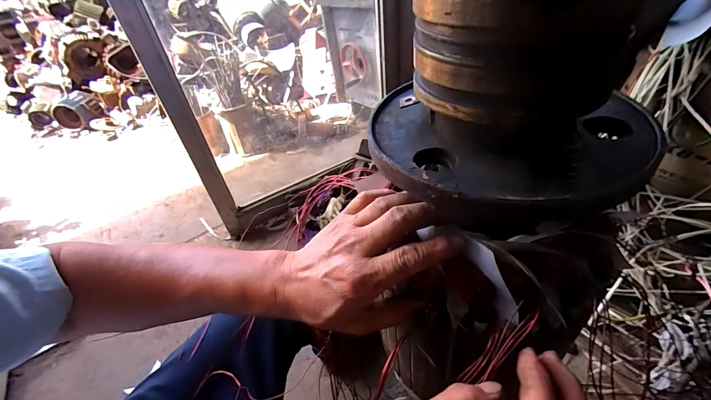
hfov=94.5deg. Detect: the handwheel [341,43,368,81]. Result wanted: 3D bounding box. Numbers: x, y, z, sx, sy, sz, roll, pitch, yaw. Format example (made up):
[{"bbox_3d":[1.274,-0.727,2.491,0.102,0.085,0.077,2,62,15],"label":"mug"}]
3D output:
[{"bbox_3d":[-0.010,-0.617,1.477,0.073,0.161,0.178,-19,43,-14],"label":"handwheel"}]

